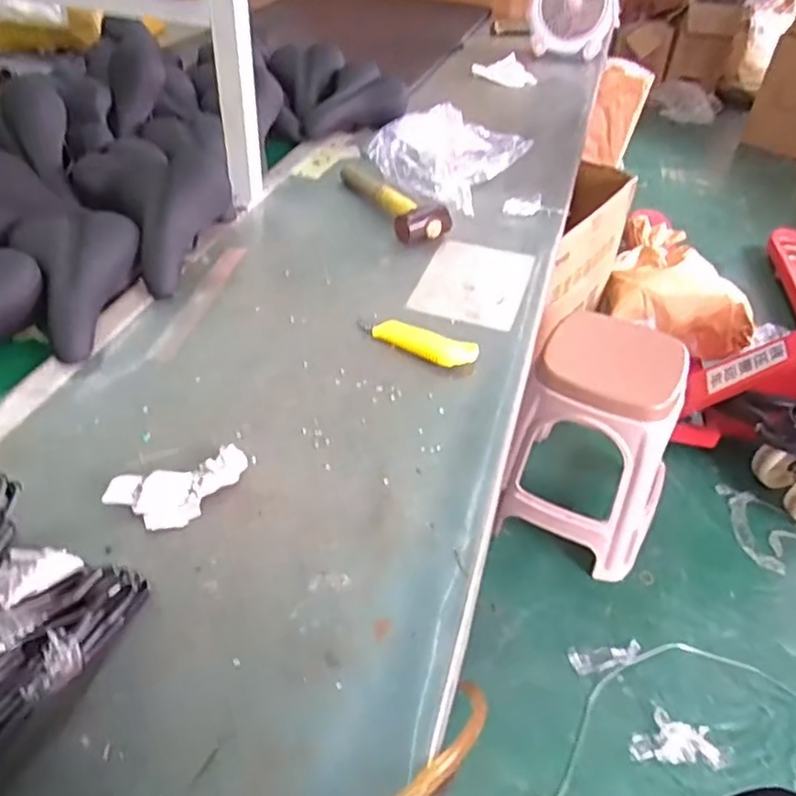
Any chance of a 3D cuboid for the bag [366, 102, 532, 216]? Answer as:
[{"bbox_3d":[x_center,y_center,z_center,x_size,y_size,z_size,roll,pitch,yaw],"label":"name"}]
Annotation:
[{"bbox_3d":[0.072,-0.451,1.224,0.252,0.089,0.249,22,43,20],"label":"bag"}]

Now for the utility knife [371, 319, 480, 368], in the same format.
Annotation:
[{"bbox_3d":[0.030,-0.065,0.820,0.136,0.024,0.035,17,42,15],"label":"utility knife"}]

